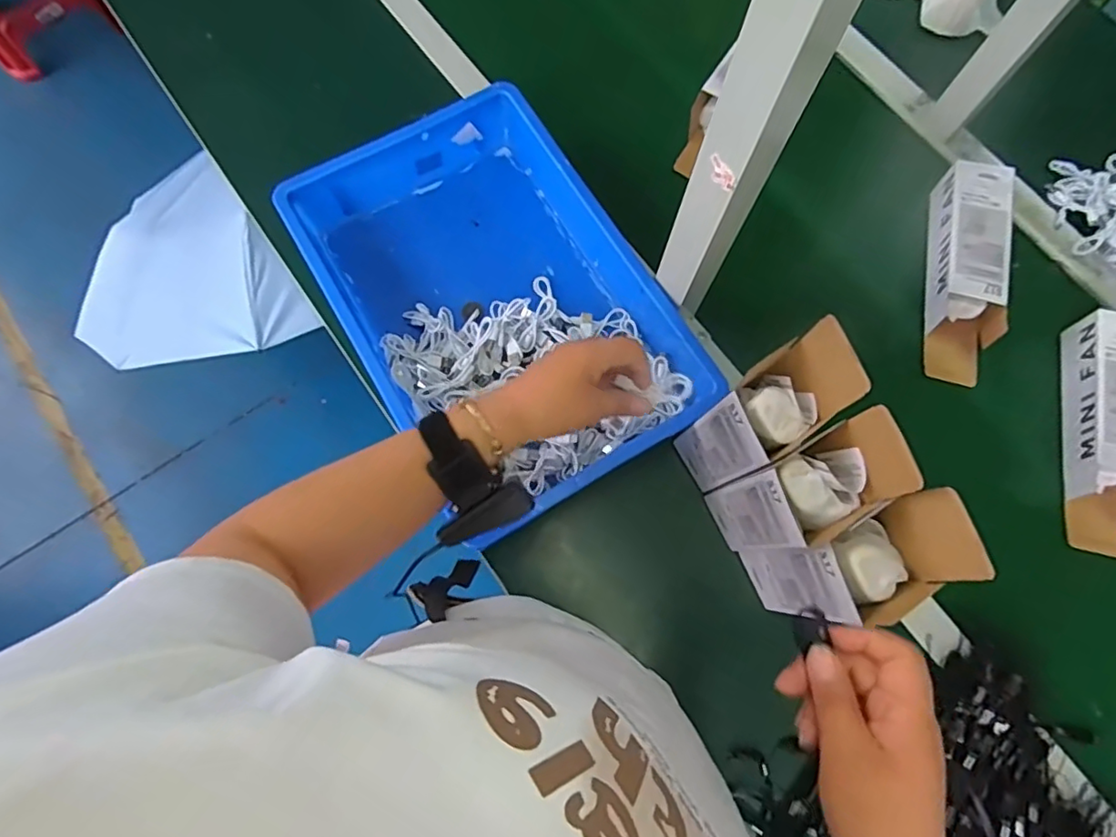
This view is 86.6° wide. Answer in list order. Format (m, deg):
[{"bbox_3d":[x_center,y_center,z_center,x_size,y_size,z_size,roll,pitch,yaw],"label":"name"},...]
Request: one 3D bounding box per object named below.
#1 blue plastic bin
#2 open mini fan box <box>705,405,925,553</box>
[{"bbox_3d":[-0.063,-0.121,0.637,0.288,0.096,0.436,-31,77,-9],"label":"blue plastic bin"},{"bbox_3d":[0.198,0.065,0.495,0.071,0.211,0.076,-24,76,-7],"label":"open mini fan box"}]

